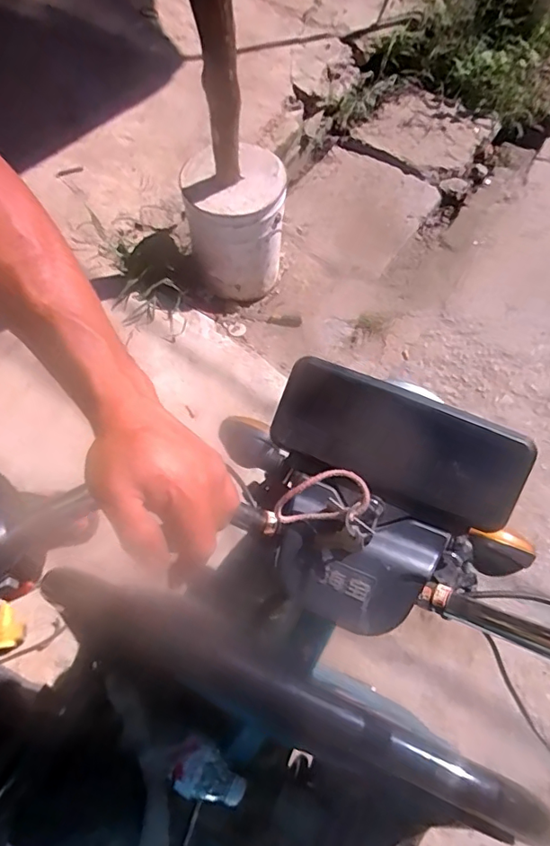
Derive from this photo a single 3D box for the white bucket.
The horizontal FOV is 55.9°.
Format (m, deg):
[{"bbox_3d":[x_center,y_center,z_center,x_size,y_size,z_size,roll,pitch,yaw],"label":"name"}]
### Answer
[{"bbox_3d":[-0.124,-0.574,1.568,0.277,0.422,0.252,2,63,-3],"label":"white bucket"}]

